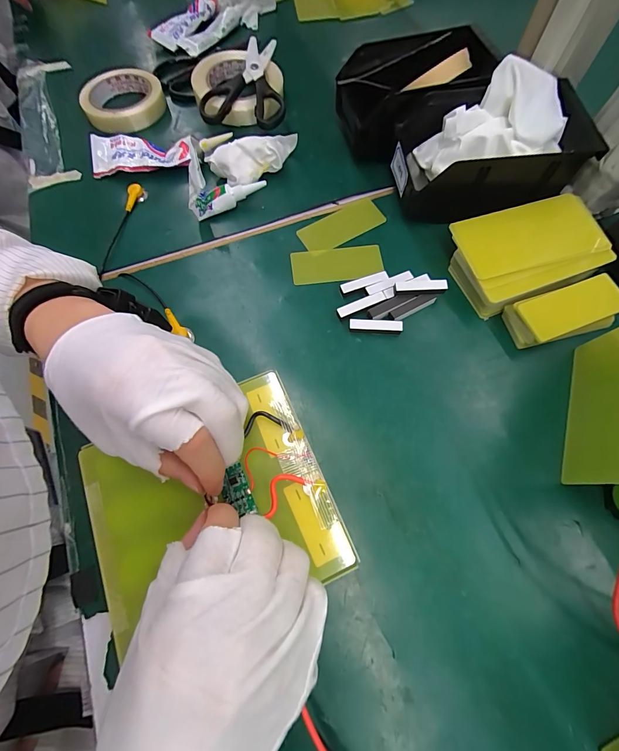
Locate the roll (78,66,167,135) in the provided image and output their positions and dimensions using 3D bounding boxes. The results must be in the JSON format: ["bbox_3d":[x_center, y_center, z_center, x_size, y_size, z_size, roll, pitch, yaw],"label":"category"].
[{"bbox_3d":[-0.256,-0.378,0.459,0.103,0.027,0.096,-15,70,-6],"label":"roll"}]

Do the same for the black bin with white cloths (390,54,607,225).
[{"bbox_3d":[0.183,-0.234,0.351,0.178,0.091,0.117,-5,69,-2],"label":"black bin with white cloths"}]

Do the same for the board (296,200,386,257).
[{"bbox_3d":[0.036,-0.168,0.375,0.098,0.005,0.043,-32,73,-11],"label":"board"}]

